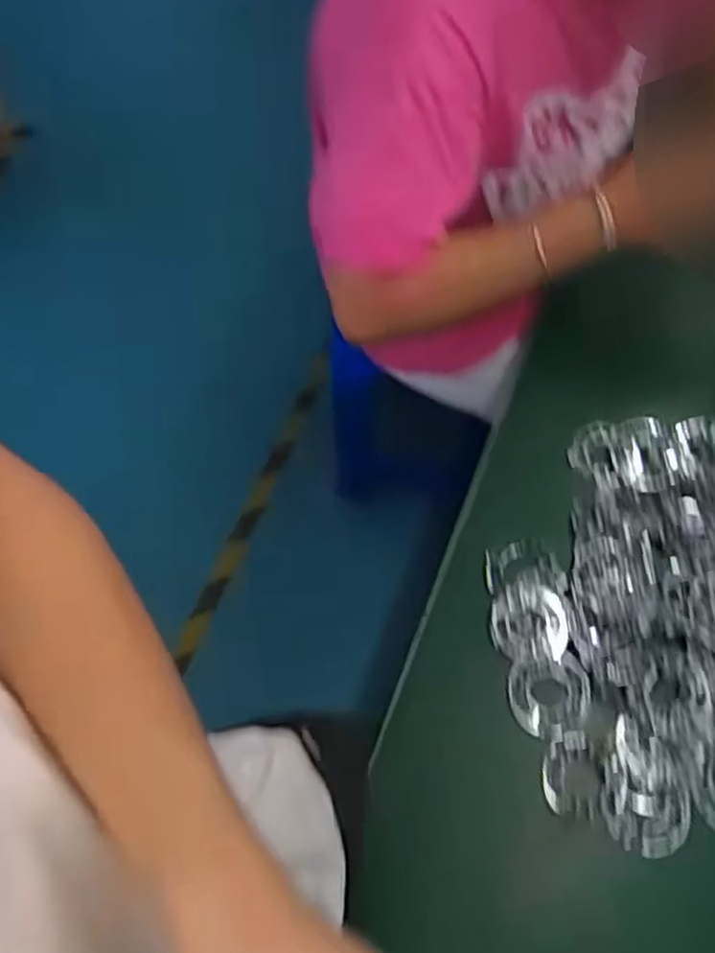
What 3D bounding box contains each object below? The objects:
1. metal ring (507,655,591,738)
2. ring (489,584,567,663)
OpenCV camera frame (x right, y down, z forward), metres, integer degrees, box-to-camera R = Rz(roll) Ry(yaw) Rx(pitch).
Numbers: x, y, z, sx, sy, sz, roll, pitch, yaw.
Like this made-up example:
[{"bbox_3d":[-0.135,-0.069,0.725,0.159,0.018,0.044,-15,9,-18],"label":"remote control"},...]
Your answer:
[{"bbox_3d":[0.147,0.169,0.572,0.061,0.006,0.056,-2,62,3],"label":"metal ring"},{"bbox_3d":[0.136,0.115,0.595,0.059,0.009,0.059,-2,62,3],"label":"ring"}]

